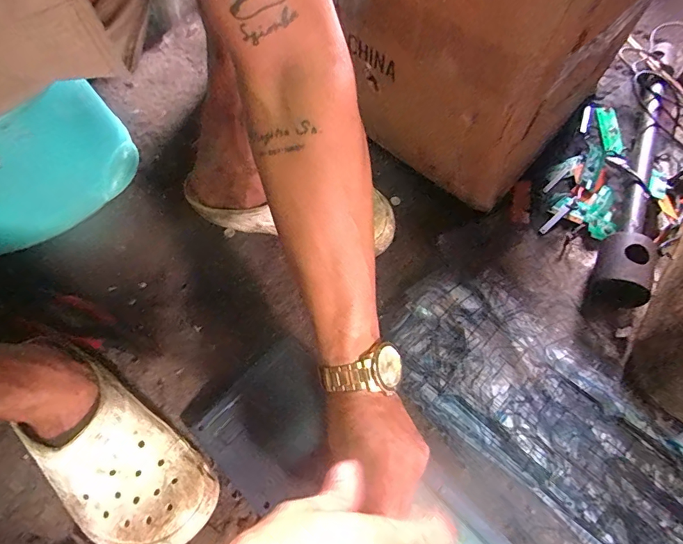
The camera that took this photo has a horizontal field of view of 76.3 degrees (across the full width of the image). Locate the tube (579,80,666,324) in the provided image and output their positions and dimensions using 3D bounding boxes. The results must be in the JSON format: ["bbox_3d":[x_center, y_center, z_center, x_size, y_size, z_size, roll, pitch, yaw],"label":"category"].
[{"bbox_3d":[0.371,-0.109,0.567,0.056,0.064,0.359,19,64,9],"label":"tube"}]

